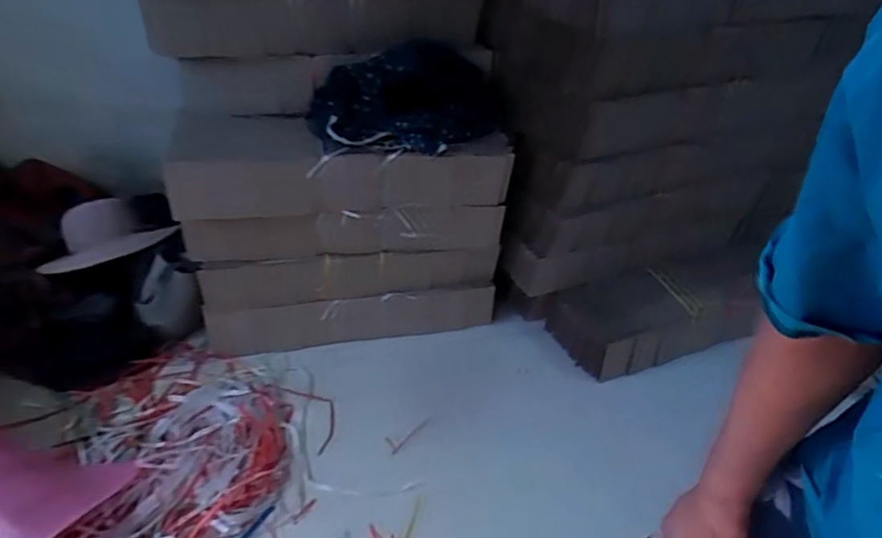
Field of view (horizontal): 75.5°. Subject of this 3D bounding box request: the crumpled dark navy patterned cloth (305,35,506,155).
[{"bbox_3d":[-0.069,-0.405,1.306,0.439,0.189,0.237,-6,37,-14],"label":"crumpled dark navy patterned cloth"}]

